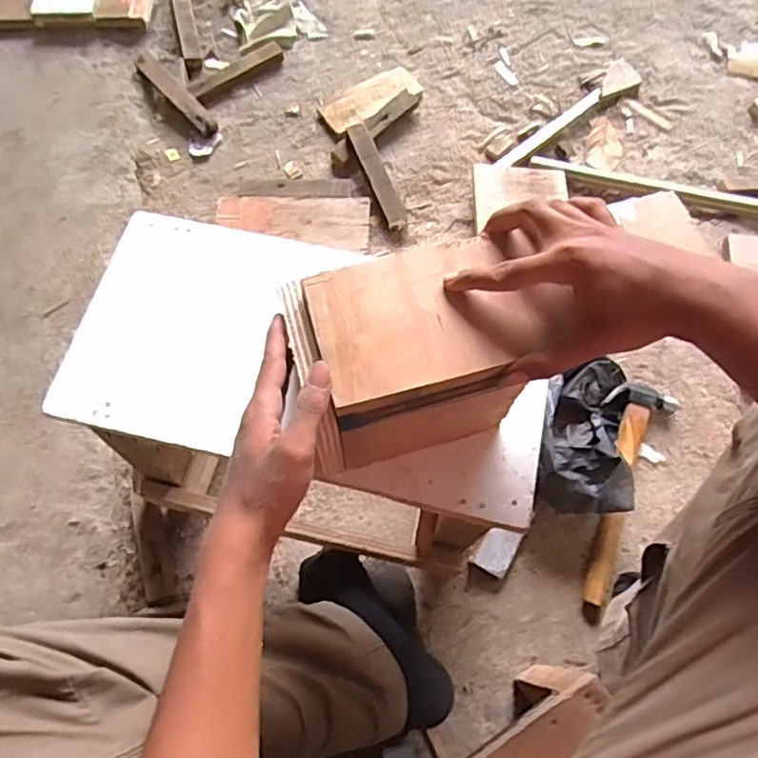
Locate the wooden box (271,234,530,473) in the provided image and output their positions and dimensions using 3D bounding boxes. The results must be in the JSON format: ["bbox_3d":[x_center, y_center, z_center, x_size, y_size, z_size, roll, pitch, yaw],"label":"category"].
[{"bbox_3d":[0.011,-0.015,0.470,0.151,0.113,0.118,-12,69,-5],"label":"wooden box"}]

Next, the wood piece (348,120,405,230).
[{"bbox_3d":[-0.002,-0.307,0.913,0.032,0.015,0.177,-21,84,-9],"label":"wood piece"}]

